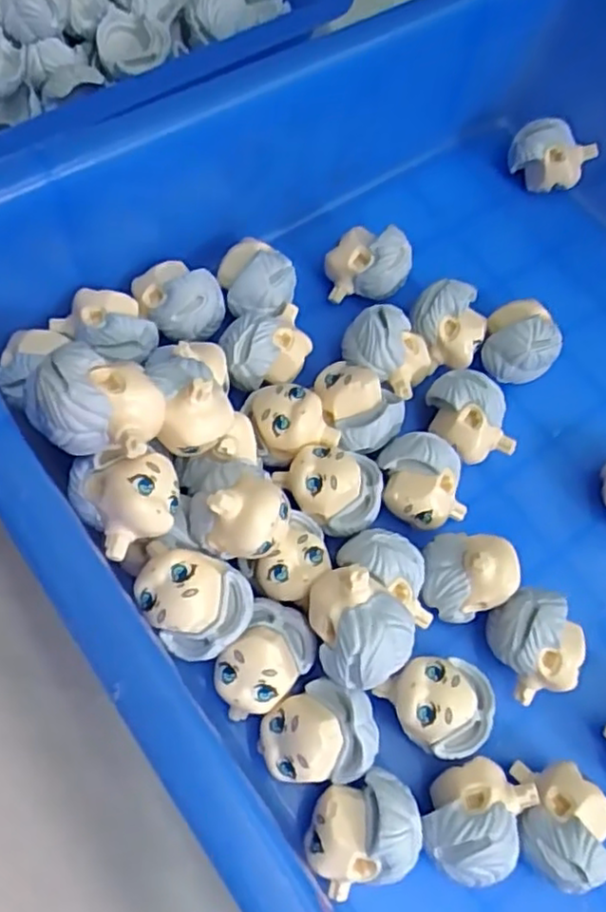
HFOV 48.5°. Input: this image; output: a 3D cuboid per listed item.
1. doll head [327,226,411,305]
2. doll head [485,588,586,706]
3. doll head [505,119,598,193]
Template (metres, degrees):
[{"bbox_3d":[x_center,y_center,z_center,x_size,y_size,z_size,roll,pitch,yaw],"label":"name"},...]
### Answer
[{"bbox_3d":[0.021,-0.062,0.224,0.027,0.022,0.018,5,67,-5],"label":"doll head"},{"bbox_3d":[0.063,0.052,0.185,0.022,0.027,0.026,-25,73,-17],"label":"doll head"},{"bbox_3d":[0.092,-0.111,0.250,0.027,0.023,0.017,32,67,6],"label":"doll head"}]

